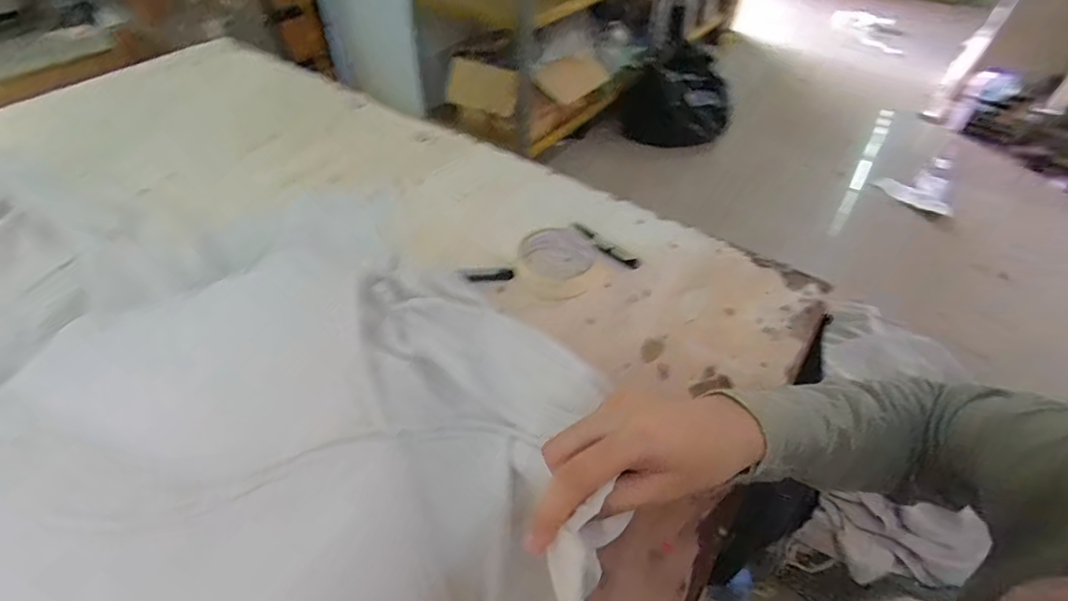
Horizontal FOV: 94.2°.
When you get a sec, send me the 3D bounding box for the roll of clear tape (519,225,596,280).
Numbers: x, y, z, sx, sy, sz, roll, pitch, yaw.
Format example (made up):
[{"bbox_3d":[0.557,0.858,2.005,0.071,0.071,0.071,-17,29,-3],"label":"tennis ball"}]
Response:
[{"bbox_3d":[0.030,-0.057,0.564,0.085,0.021,0.071,-34,56,-29],"label":"roll of clear tape"}]

